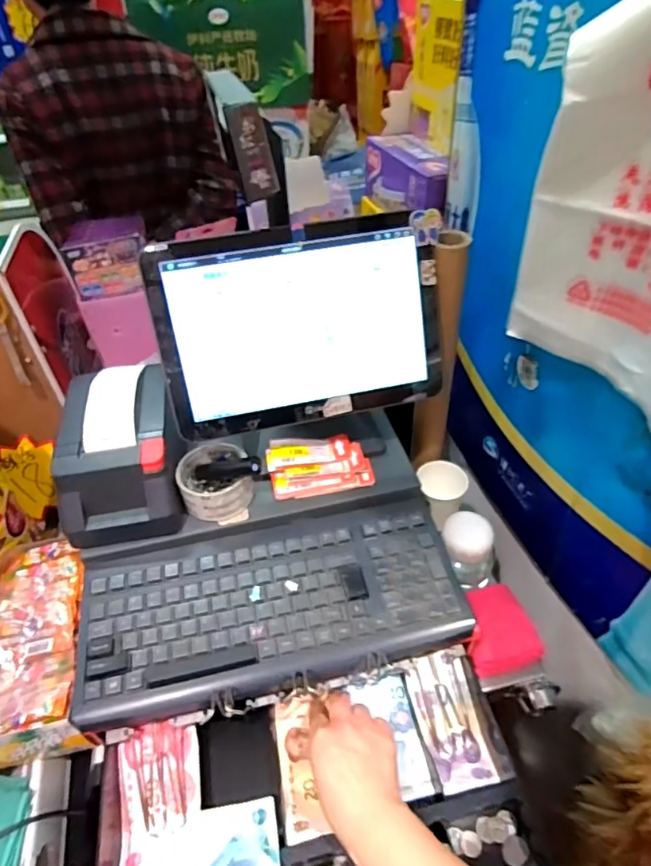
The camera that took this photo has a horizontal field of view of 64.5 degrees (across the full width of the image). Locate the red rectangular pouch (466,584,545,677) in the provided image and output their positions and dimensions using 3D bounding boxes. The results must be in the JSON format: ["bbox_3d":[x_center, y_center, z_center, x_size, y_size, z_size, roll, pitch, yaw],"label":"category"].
[{"bbox_3d":[0.208,0.230,0.623,0.079,0.020,0.107,-5,43,-2],"label":"red rectangular pouch"}]

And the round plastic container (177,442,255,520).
[{"bbox_3d":[-0.127,0.060,0.608,0.080,0.054,0.090,-11,44,-9],"label":"round plastic container"}]

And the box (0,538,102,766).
[{"bbox_3d":[-0.336,0.235,0.593,0.129,0.068,0.248,-12,44,-10],"label":"box"}]

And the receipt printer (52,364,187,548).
[{"bbox_3d":[-0.234,0.022,0.610,0.122,0.123,0.189,-9,43,-6],"label":"receipt printer"}]

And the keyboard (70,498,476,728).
[{"bbox_3d":[-0.052,0.179,0.542,0.387,0.034,0.157,-10,44,-8],"label":"keyboard"}]

